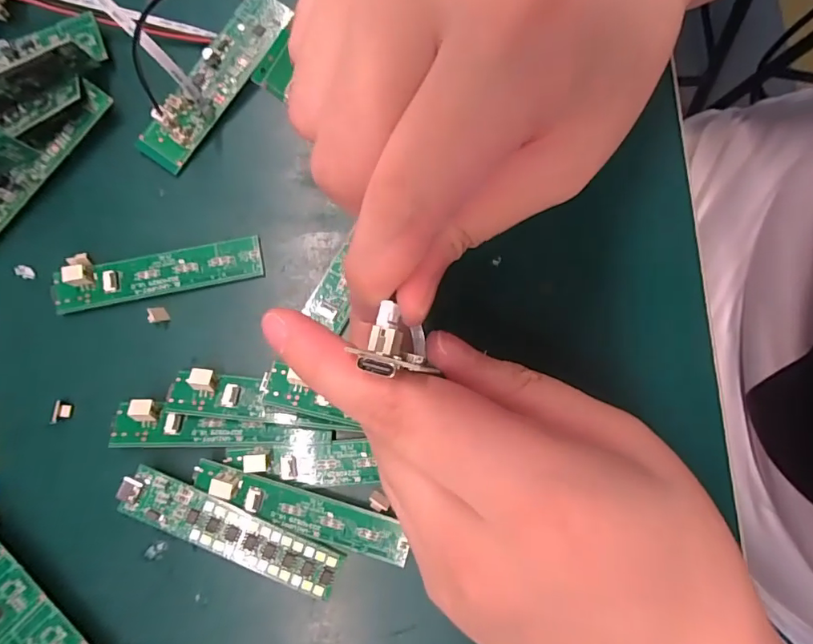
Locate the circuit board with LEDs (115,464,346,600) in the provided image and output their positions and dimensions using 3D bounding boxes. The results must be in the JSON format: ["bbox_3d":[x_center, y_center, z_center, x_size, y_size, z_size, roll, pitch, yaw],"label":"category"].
[{"bbox_3d":[-0.064,0.077,0.181,0.082,0.010,0.018,22,82,5],"label":"circuit board with LEDs"}]

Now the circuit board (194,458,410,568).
[{"bbox_3d":[-0.039,0.070,0.182,0.081,0.004,0.016,17,81,4],"label":"circuit board"}]

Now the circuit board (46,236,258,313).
[{"bbox_3d":[-0.102,-0.022,0.200,0.083,0.010,0.021,-12,80,0],"label":"circuit board"}]

